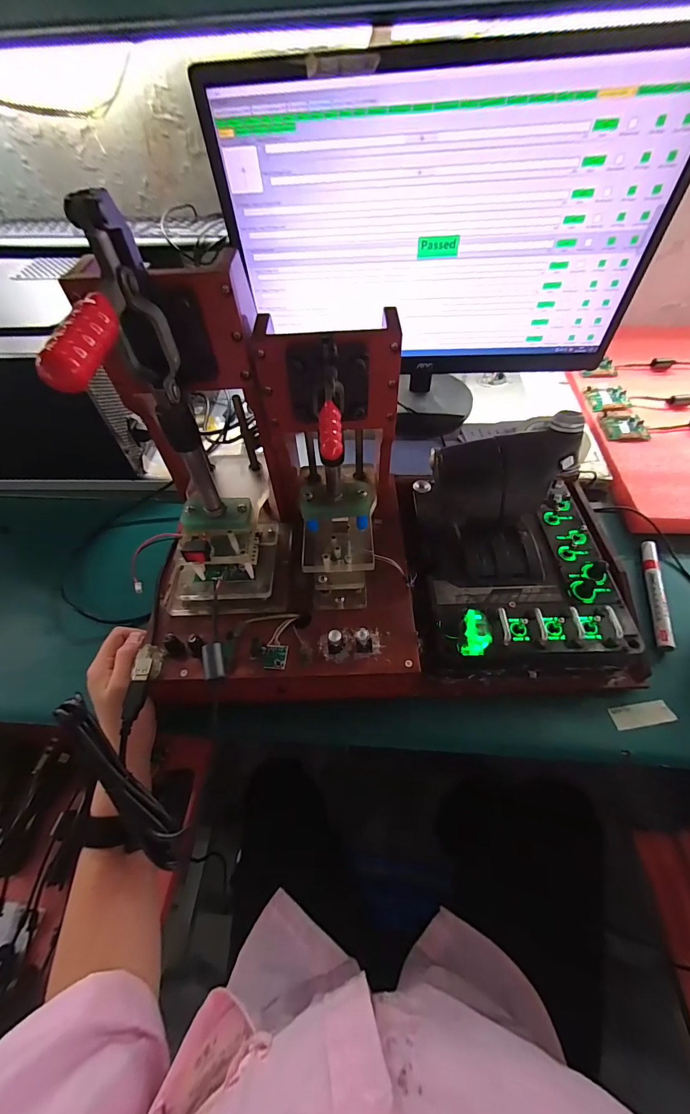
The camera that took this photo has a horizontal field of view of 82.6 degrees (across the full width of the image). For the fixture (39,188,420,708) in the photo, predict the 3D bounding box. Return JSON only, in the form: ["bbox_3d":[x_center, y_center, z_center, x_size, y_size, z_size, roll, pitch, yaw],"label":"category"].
[{"bbox_3d":[-0.062,-0.048,0.303,0.252,0.275,0.213,-5,54,-1],"label":"fixture"}]

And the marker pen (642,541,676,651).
[{"bbox_3d":[0.359,0.039,0.450,0.017,0.010,0.144,12,55,11],"label":"marker pen"}]

